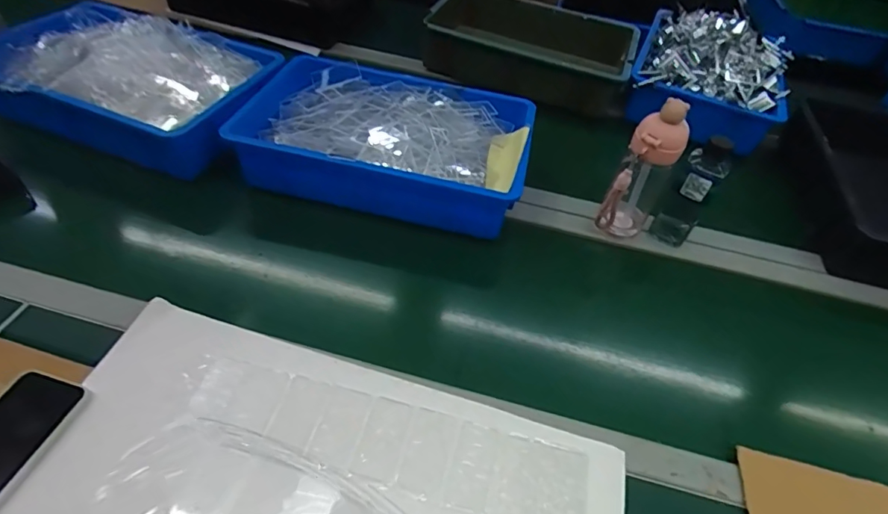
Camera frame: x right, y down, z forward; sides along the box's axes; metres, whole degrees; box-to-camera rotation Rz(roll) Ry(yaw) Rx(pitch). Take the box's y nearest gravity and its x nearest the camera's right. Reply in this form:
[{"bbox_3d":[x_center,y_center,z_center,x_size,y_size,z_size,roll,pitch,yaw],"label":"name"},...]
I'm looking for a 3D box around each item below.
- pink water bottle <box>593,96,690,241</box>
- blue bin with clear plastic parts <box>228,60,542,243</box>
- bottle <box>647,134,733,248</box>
[{"bbox_3d":[0.264,-0.106,0.650,0.062,0.191,0.065,29,51,18],"label":"pink water bottle"},{"bbox_3d":[-0.081,-0.183,0.745,0.408,0.088,0.285,12,47,3],"label":"blue bin with clear plastic parts"},{"bbox_3d":[0.342,-0.086,0.681,0.056,0.161,0.046,31,51,19],"label":"bottle"}]

